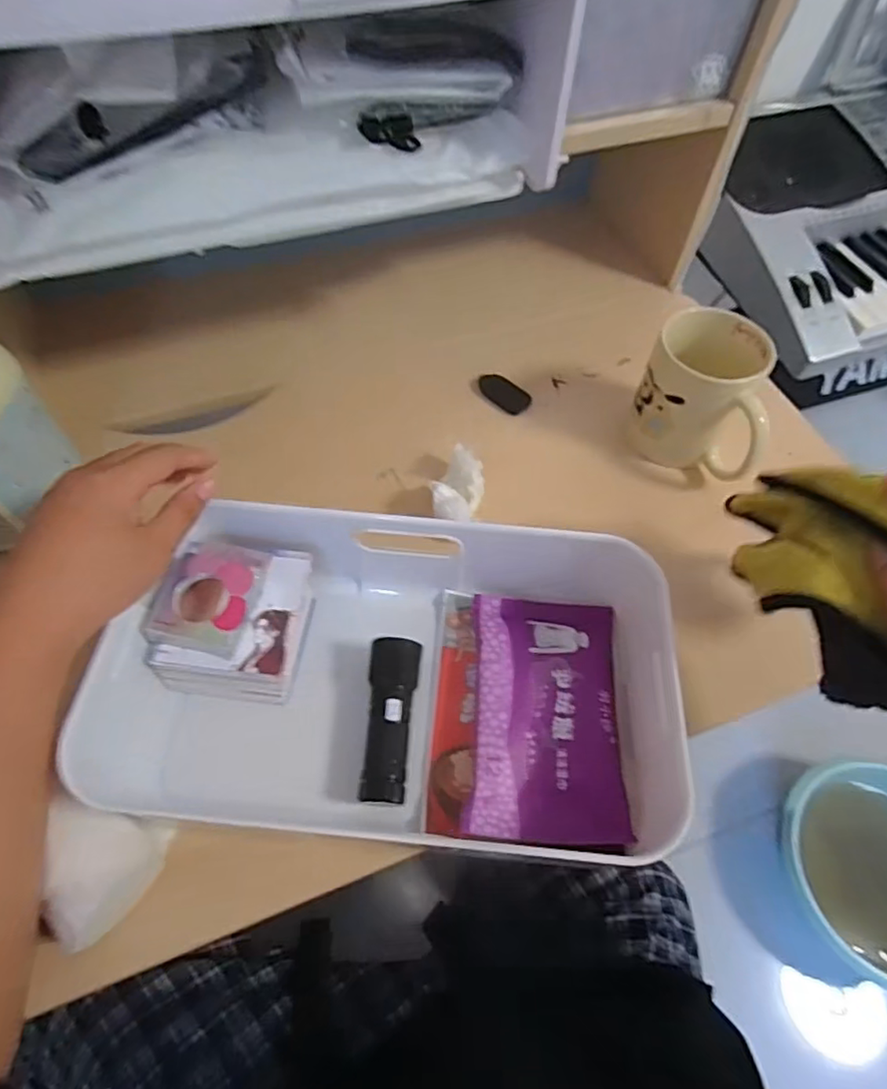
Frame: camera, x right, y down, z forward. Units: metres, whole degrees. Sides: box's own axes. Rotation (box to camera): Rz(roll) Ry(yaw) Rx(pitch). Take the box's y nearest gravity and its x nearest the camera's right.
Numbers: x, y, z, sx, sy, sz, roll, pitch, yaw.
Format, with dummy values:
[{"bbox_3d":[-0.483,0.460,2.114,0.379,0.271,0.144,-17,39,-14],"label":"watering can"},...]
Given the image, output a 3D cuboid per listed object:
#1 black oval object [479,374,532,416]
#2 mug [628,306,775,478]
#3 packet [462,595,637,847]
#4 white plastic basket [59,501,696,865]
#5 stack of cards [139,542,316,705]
[{"bbox_3d":[0.052,-0.133,0.529,0.050,0.006,0.026,39,66,18],"label":"black oval object"},{"bbox_3d":[0.205,-0.115,0.469,0.104,0.096,0.082,33,64,16],"label":"mug"},{"bbox_3d":[0.063,0.099,0.367,0.089,0.017,0.145,5,60,0],"label":"packet"},{"bbox_3d":[-0.026,0.068,0.364,0.310,0.078,0.207,5,60,0],"label":"white plastic basket"},{"bbox_3d":[-0.129,0.048,0.374,0.080,0.059,0.089,8,60,2],"label":"stack of cards"}]

